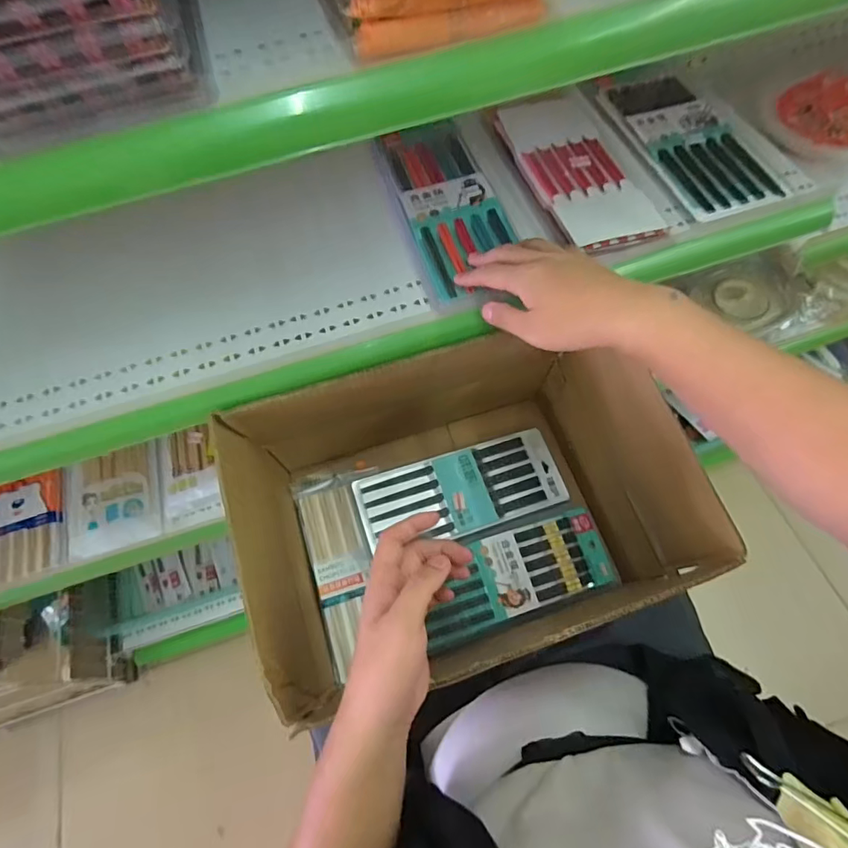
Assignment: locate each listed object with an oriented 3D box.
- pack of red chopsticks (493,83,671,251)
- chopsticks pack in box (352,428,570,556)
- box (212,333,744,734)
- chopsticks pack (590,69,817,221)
[{"bbox_3d":[0.176,-0.304,0.570,0.120,0.014,0.264,-16,64,-4],"label":"pack of red chopsticks"},{"bbox_3d":[0.056,0.093,0.687,0.289,0.014,0.116,-15,70,-14],"label":"chopsticks pack in box"},{"bbox_3d":[0.036,0.092,0.586,0.422,0.306,0.318,-18,64,-5],"label":"box"},{"bbox_3d":[0.329,-0.352,0.598,0.145,0.017,0.265,-17,64,-5],"label":"chopsticks pack"}]

